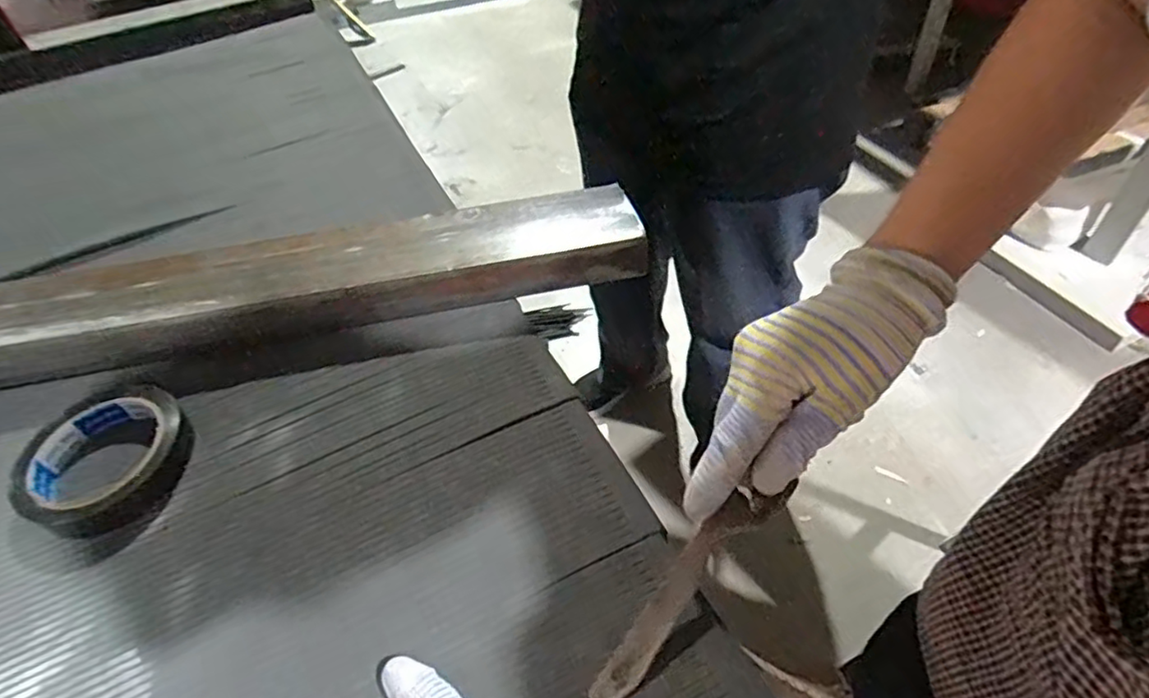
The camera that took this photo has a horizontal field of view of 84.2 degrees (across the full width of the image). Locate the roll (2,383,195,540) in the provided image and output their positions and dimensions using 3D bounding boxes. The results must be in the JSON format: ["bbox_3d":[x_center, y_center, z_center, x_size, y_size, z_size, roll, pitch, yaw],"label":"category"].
[{"bbox_3d":[-0.301,0.067,0.408,0.092,0.030,0.097,-3,49,4],"label":"roll"}]

